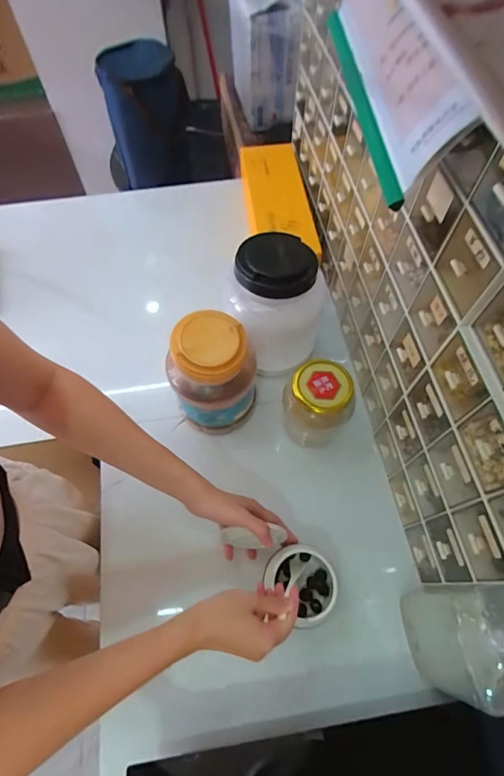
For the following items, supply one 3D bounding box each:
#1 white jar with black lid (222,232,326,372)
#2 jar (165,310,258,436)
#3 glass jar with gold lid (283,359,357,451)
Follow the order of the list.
[{"bbox_3d":[0.045,-0.134,0.644,0.136,0.206,0.130,14,63,6],"label":"white jar with black lid"},{"bbox_3d":[-0.061,-0.008,0.610,0.109,0.205,0.107,0,63,-1],"label":"jar"},{"bbox_3d":[0.096,0.034,0.611,0.096,0.162,0.079,9,63,4],"label":"glass jar with gold lid"}]

